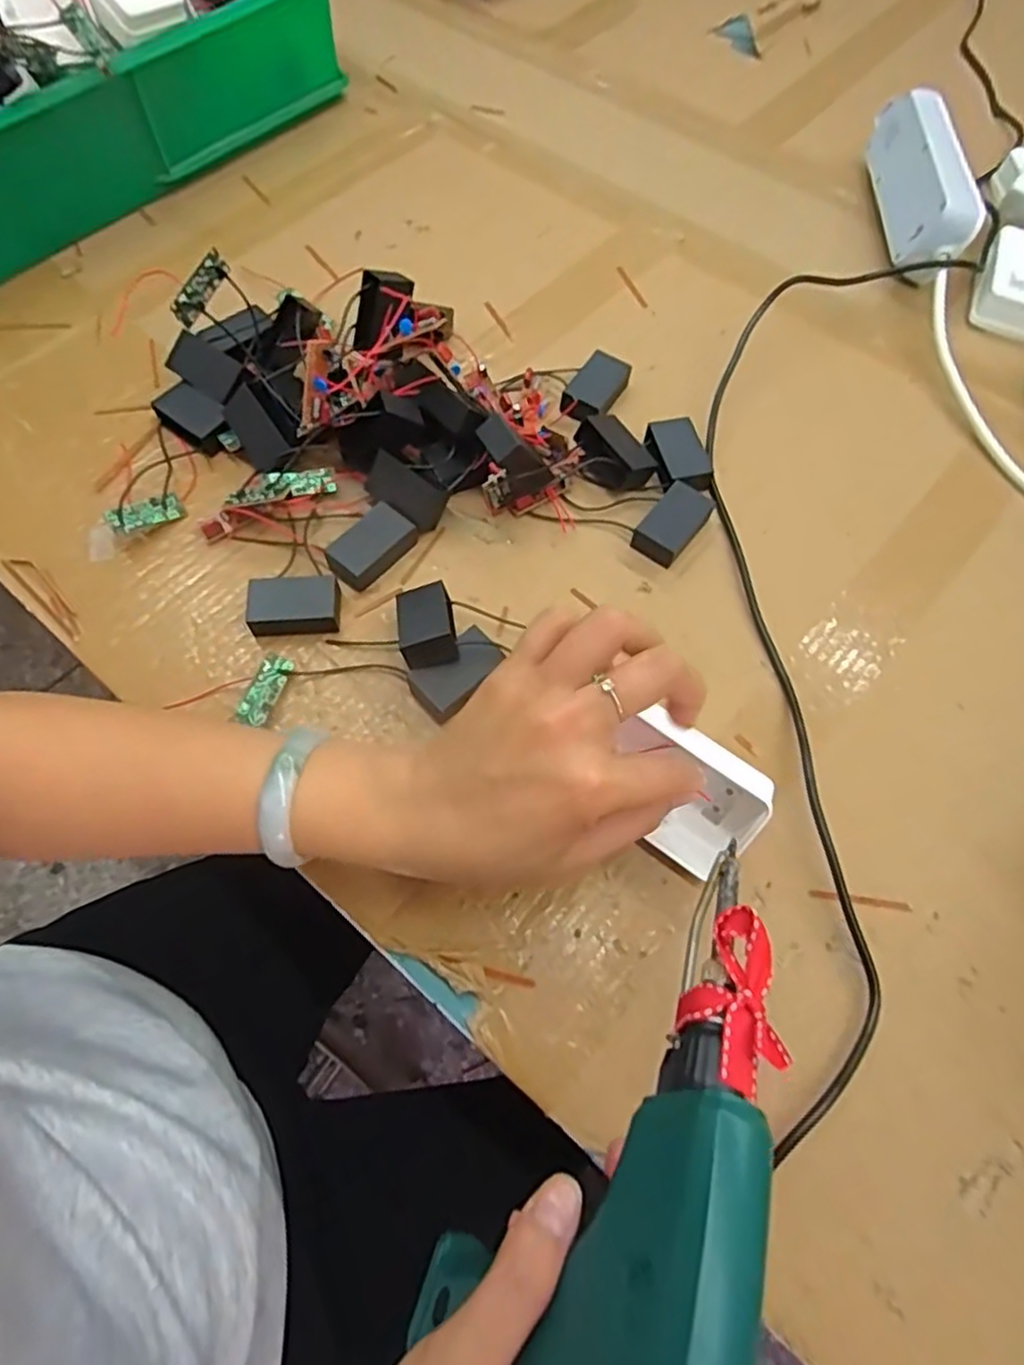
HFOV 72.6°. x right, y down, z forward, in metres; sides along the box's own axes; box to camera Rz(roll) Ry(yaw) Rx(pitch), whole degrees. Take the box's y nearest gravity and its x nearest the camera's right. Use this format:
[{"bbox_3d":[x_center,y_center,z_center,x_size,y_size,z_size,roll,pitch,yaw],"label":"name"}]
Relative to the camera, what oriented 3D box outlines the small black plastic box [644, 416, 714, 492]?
[{"bbox_3d":[0.108,-0.147,0.451,0.036,0.014,0.052,-6,65,-5],"label":"small black plastic box"}]

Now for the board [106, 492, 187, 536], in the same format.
[{"bbox_3d":[-0.219,-0.101,0.420,0.007,0.016,0.044,14,35,39],"label":"board"}]

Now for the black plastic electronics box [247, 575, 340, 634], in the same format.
[{"bbox_3d":[-0.123,-0.045,0.394,0.047,0.020,0.029,-4,65,-3],"label":"black plastic electronics box"}]

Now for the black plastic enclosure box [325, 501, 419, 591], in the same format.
[{"bbox_3d":[-0.084,-0.080,0.412,0.030,0.021,0.051,33,68,13],"label":"black plastic enclosure box"}]

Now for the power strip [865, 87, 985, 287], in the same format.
[{"bbox_3d":[0.315,-0.389,0.545,0.045,0.058,0.182,5,64,0],"label":"power strip"}]

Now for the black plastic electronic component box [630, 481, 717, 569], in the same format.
[{"bbox_3d":[0.099,-0.097,0.430,0.029,0.017,0.053,37,69,15],"label":"black plastic electronic component box"}]

